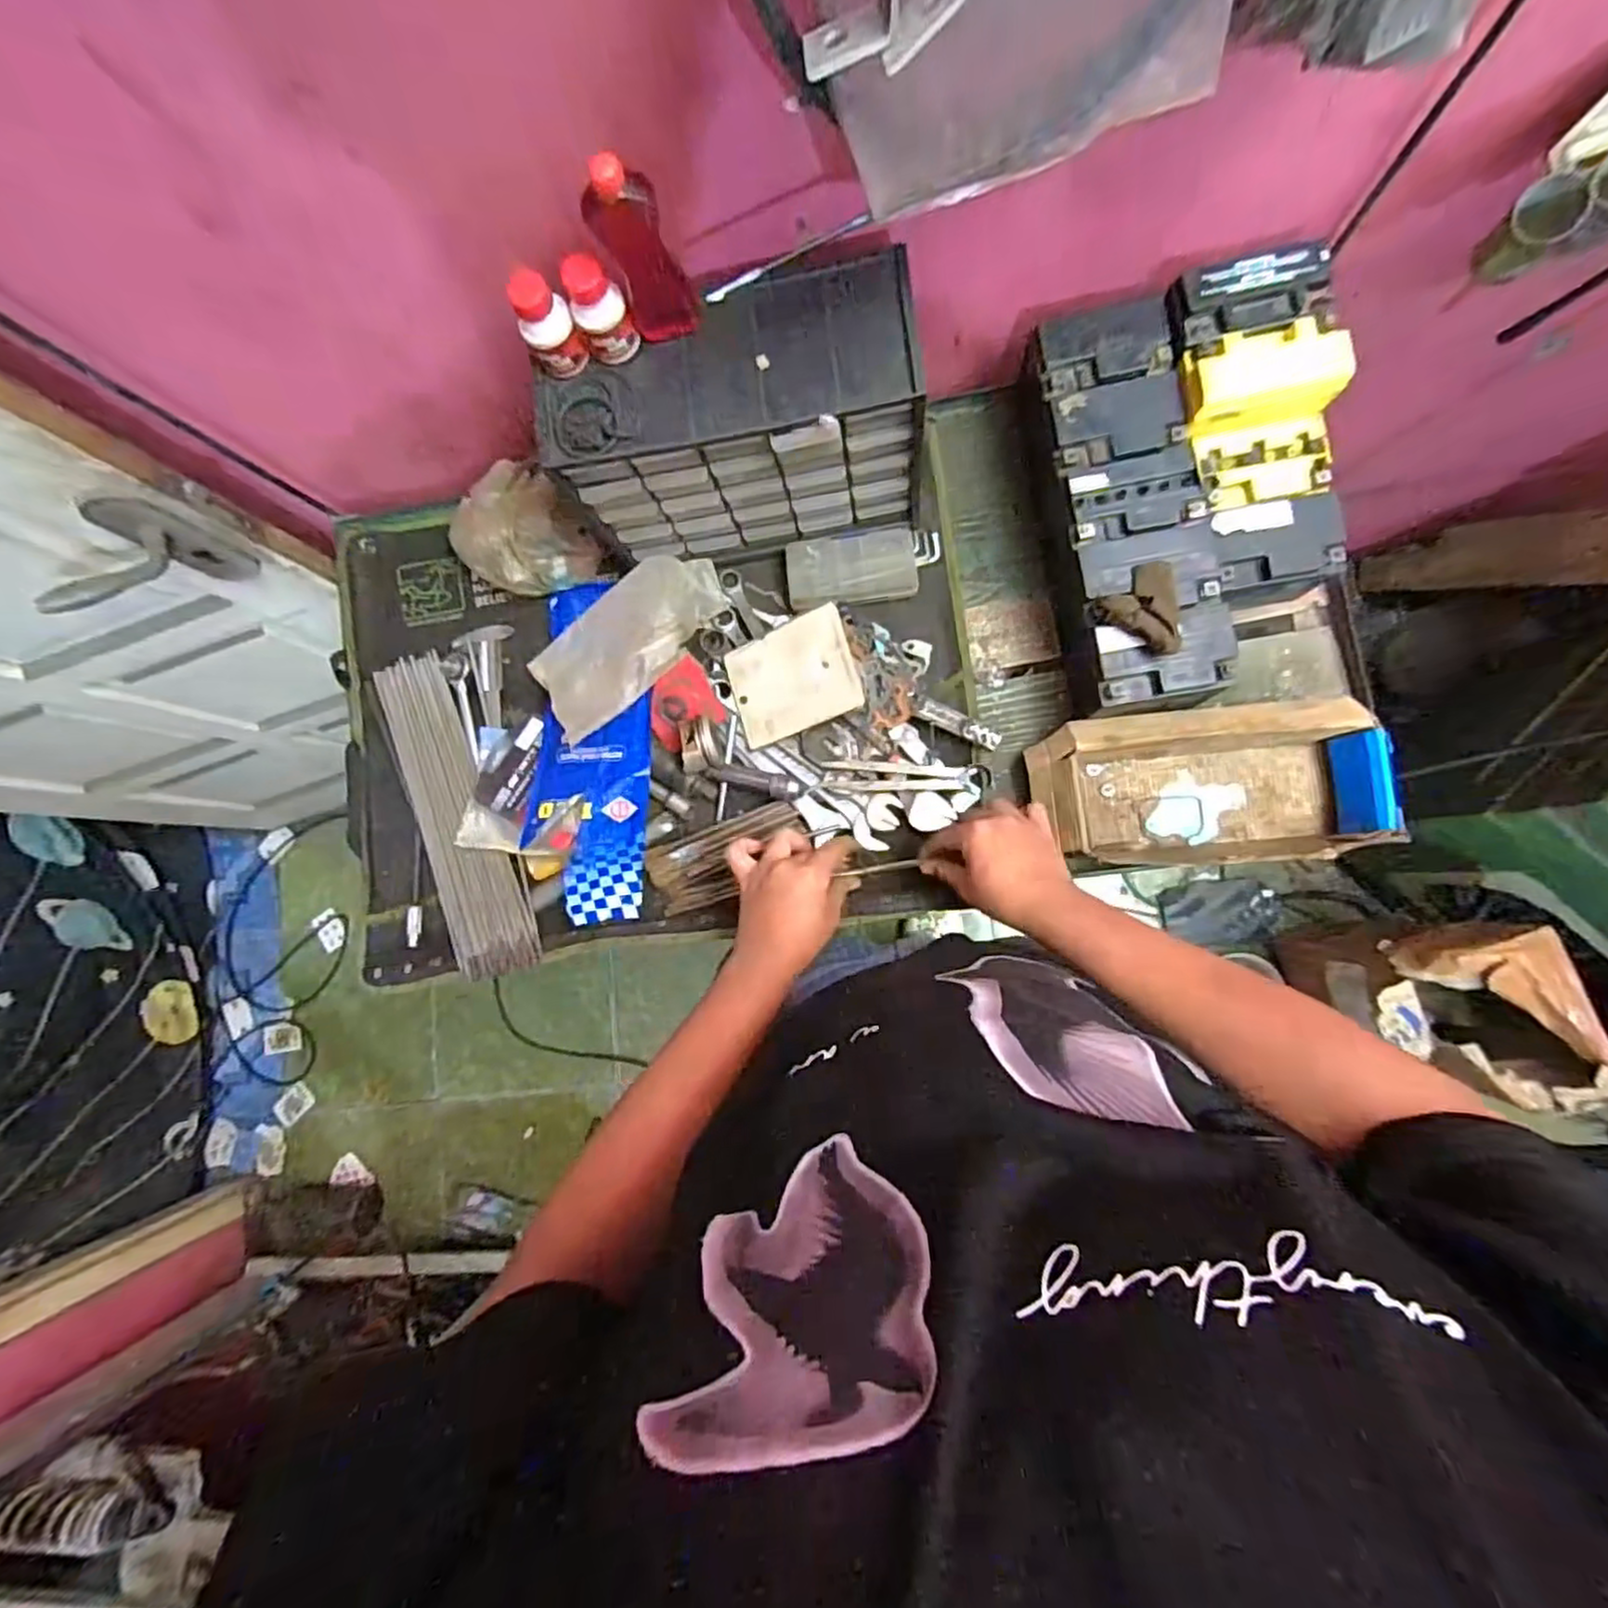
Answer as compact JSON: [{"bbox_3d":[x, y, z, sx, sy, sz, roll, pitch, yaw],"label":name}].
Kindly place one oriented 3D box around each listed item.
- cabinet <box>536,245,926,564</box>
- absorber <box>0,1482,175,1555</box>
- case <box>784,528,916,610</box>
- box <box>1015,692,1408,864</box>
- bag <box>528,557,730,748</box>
[{"bbox_3d":[-0.052,-0.318,0.627,0.290,0.192,0.118,-8,83,6],"label":"cabinet"},{"bbox_3d":[-0.954,0.931,0.927,0.052,0.057,0.185,-44,124,1],"label":"absorber"},{"bbox_3d":[0.048,-0.235,0.711,0.126,0.016,0.075,-6,84,6],"label":"case"},{"bbox_3d":[0.356,-0.015,0.642,0.284,0.067,0.138,-5,84,6],"label":"box"},{"bbox_3d":[-0.171,-0.164,0.701,0.211,0.036,0.105,-41,81,1],"label":"bag"}]

